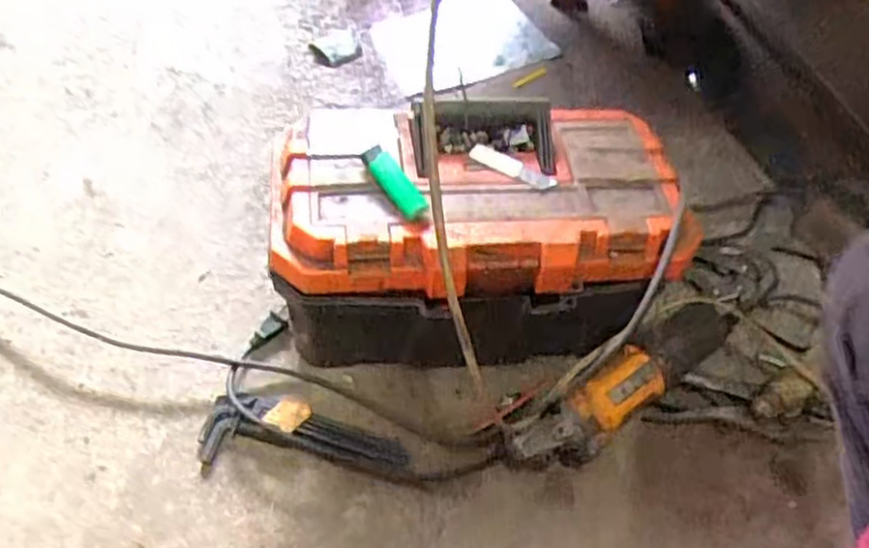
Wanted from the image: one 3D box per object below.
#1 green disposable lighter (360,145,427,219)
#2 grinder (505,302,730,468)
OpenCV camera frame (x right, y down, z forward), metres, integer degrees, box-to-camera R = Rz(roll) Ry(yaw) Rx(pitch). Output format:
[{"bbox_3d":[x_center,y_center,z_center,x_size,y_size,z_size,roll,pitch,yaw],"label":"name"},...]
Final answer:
[{"bbox_3d":[-0.034,-0.080,0.643,0.022,0.015,0.077,-26,61,-23],"label":"green disposable lighter"},{"bbox_3d":[0.196,0.115,0.754,0.281,0.082,0.056,-29,62,-24],"label":"grinder"}]

